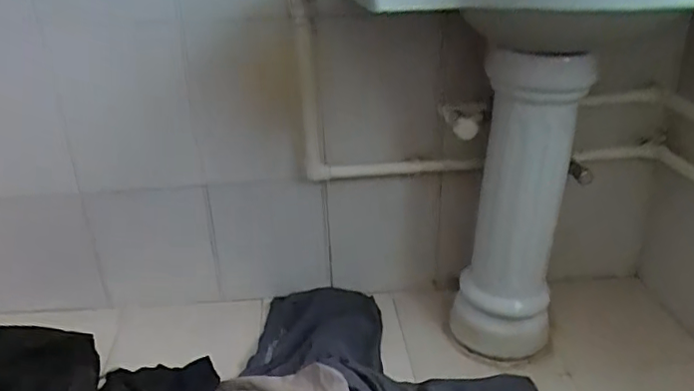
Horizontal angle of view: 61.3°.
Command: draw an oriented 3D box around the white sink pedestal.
[{"bbox_3d":[0.313,0.016,1.077,0.197,0.556,0.147,9,28,24],"label":"white sink pedestal"}]

